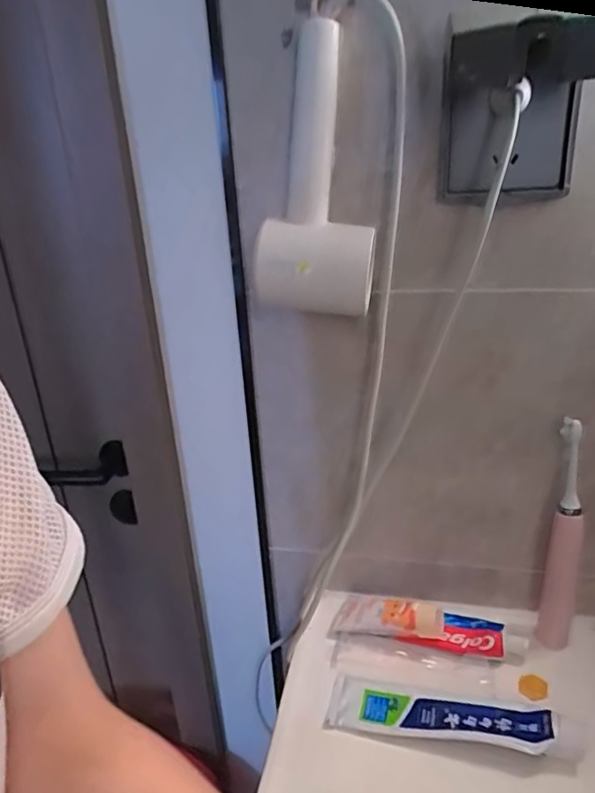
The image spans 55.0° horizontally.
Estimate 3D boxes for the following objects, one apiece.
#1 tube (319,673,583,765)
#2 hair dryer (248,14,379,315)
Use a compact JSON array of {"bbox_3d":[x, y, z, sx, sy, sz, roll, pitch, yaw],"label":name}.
[{"bbox_3d":[0.136,0.285,0.513,0.215,0.026,0.052,4,25,15],"label":"tube"},{"bbox_3d":[0.008,-0.172,0.451,0.123,0.212,0.061,15,22,34],"label":"hair dryer"}]

